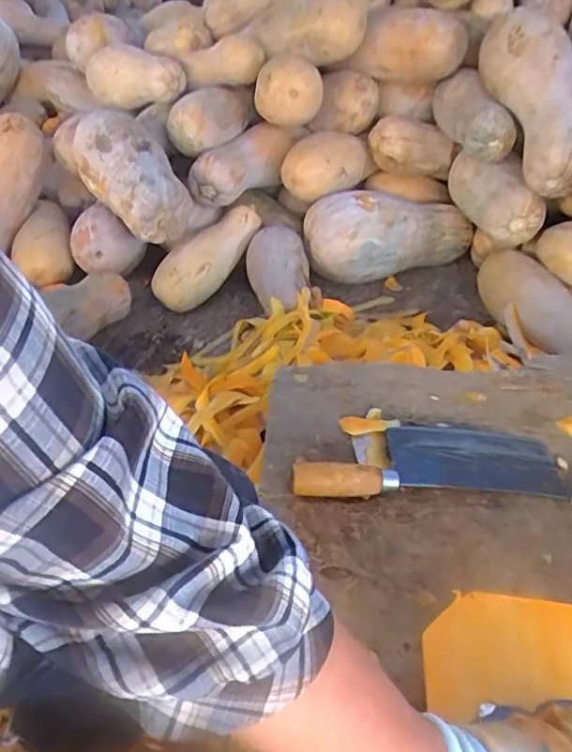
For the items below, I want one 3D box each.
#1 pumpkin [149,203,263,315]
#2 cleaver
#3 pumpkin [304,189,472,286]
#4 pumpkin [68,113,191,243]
[{"bbox_3d":[-0.165,-0.264,1.219,0.294,0.099,0.094,-46,54,-9],"label":"pumpkin"},{"bbox_3d":[0.142,0.079,0.578,0.272,0.042,0.099,-3,40,-1],"label":"cleaver"},{"bbox_3d":[0.243,-0.313,1.300,0.407,0.187,0.147,-5,39,-25],"label":"pumpkin"},{"bbox_3d":[-0.321,-0.425,1.183,0.158,0.140,0.326,-30,71,-30],"label":"pumpkin"}]

